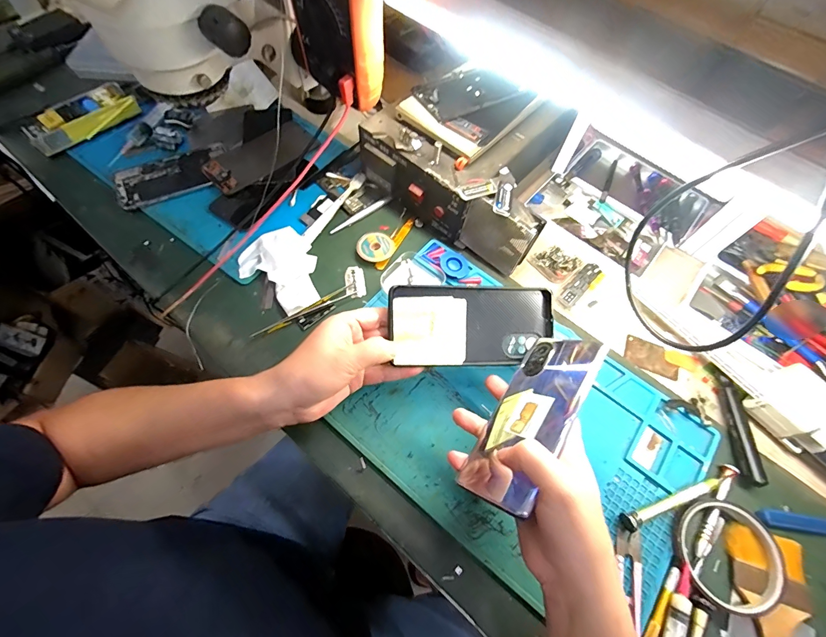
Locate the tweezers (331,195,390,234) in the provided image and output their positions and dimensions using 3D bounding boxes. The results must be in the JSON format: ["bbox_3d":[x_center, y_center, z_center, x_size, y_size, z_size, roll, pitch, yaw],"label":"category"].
[{"bbox_3d":[-0.068,-0.137,0.481,0.095,0.007,0.010,-36,71,-18],"label":"tweezers"}]

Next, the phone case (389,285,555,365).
[{"bbox_3d":[0.059,0.007,0.359,0.161,0.006,0.075,0,90,-8],"label":"phone case"}]

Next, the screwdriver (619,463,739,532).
[{"bbox_3d":[0.252,0.166,0.346,0.129,0.015,0.012,-18,67,-11],"label":"screwdriver"}]

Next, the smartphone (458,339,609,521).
[{"bbox_3d":[0.101,0.080,0.310,0.011,0.071,0.158,49,64,-25],"label":"smartphone"}]

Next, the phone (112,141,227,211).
[{"bbox_3d":[-0.314,-0.189,0.485,0.137,0.011,0.070,-26,69,-14],"label":"phone"}]

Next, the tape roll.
[{"bbox_3d":[0.279,0.209,0.326,0.085,0.015,0.089,1,65,-2],"label":"tape roll"}]

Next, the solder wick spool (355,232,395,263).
[{"bbox_3d":[-0.046,-0.088,0.457,0.045,0.010,0.040,8,65,1],"label":"solder wick spool"}]

